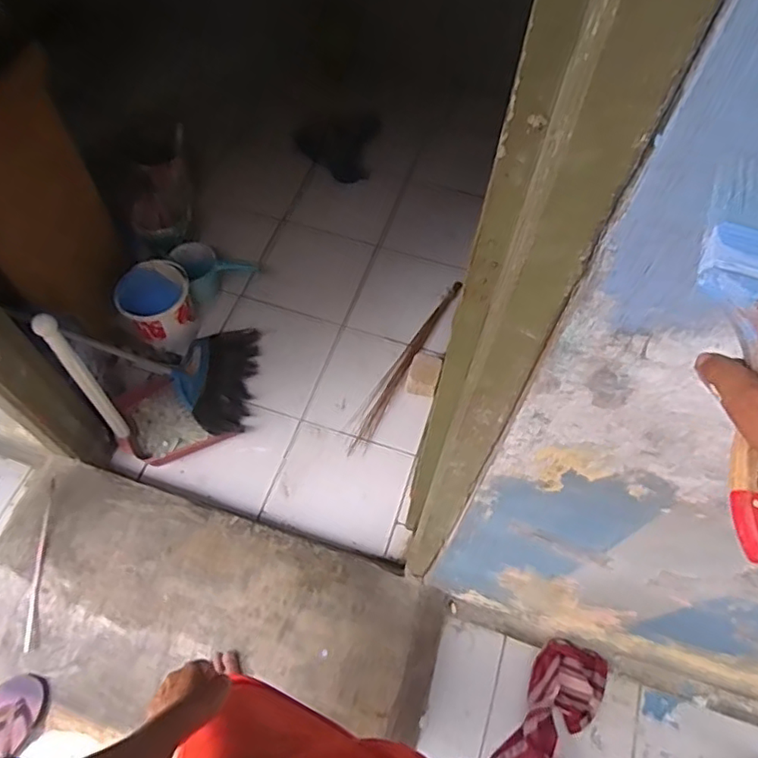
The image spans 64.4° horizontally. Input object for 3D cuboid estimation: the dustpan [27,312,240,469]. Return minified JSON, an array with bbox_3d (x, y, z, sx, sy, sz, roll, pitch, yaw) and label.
[{"bbox_3d":[-0.584,-0.010,1.382,0.360,0.546,0.215,40,67,18],"label":"dustpan"}]

